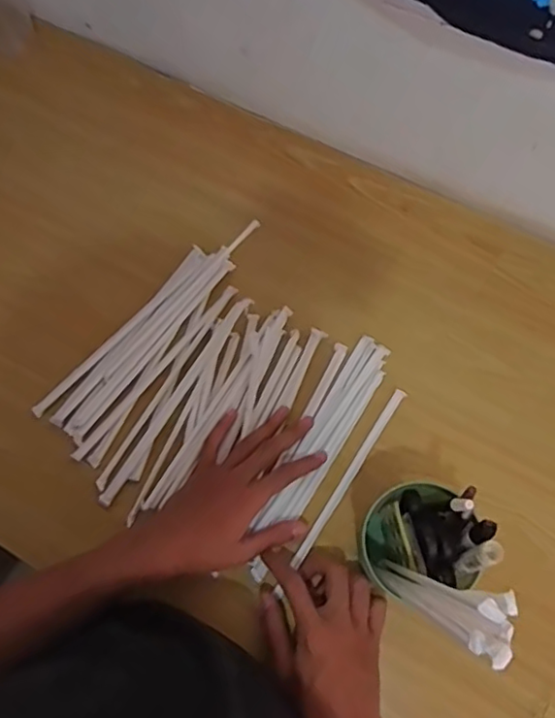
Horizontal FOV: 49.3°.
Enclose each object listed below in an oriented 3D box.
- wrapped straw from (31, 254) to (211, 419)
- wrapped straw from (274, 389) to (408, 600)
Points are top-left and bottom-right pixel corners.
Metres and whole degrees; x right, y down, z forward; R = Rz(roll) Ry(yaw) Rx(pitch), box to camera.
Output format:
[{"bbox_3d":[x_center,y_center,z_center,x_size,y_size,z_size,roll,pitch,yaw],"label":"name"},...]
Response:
[{"bbox_3d":[-0.161,-0.027,0.633,0.014,0.005,0.239,42,77,15],"label":"wrapped straw"},{"bbox_3d":[0.063,0.121,0.578,0.010,0.004,0.220,31,75,13],"label":"wrapped straw"}]

